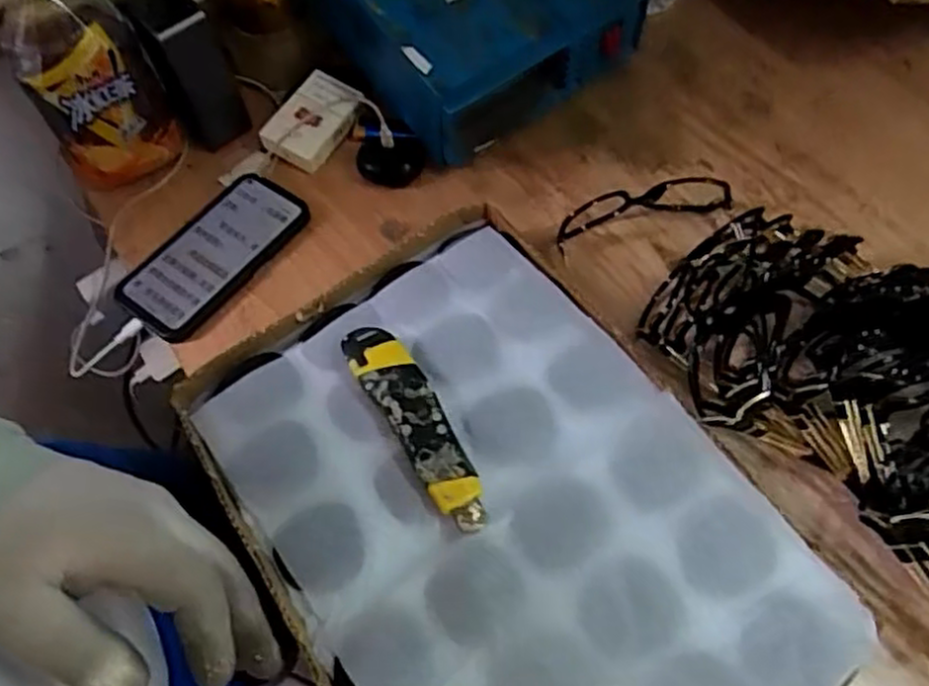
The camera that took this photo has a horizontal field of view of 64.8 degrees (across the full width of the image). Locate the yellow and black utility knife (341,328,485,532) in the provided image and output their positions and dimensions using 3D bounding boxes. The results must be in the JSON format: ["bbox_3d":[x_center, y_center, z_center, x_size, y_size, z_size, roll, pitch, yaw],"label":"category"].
[{"bbox_3d":[-0.030,0.052,0.485,0.037,0.023,0.154,-31,62,-12],"label":"yellow and black utility knife"}]

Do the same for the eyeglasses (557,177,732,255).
[{"bbox_3d":[0.144,-0.109,0.595,0.145,0.047,0.032,-15,60,-5],"label":"eyeglasses"}]

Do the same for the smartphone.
[{"bbox_3d":[-0.214,-0.078,0.622,0.082,0.009,0.164,34,69,22],"label":"smartphone"}]

